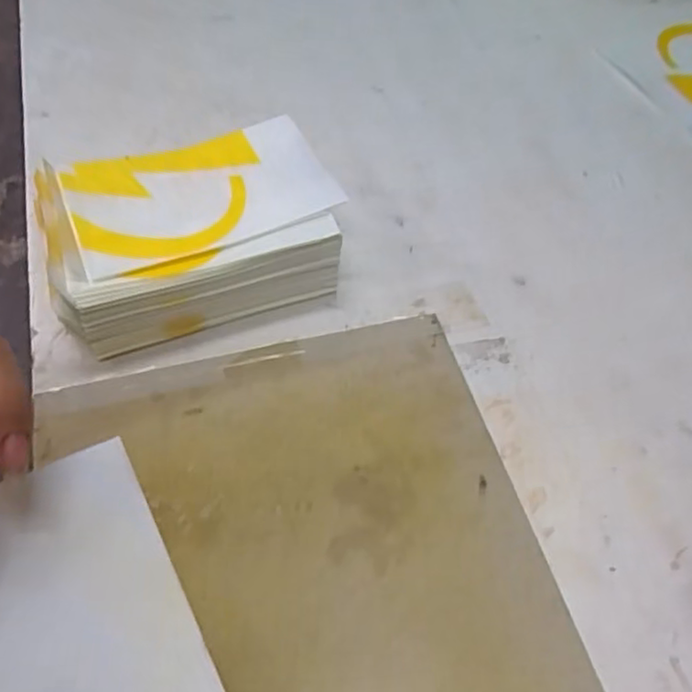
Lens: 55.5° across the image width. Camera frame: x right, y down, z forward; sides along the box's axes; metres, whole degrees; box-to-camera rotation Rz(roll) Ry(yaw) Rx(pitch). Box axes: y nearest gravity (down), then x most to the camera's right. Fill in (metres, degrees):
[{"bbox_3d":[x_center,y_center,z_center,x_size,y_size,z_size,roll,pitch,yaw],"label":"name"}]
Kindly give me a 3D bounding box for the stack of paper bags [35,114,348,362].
[{"bbox_3d":[-0.107,-0.082,0.470,0.191,0.072,0.131,-17,59,-14],"label":"stack of paper bags"}]

